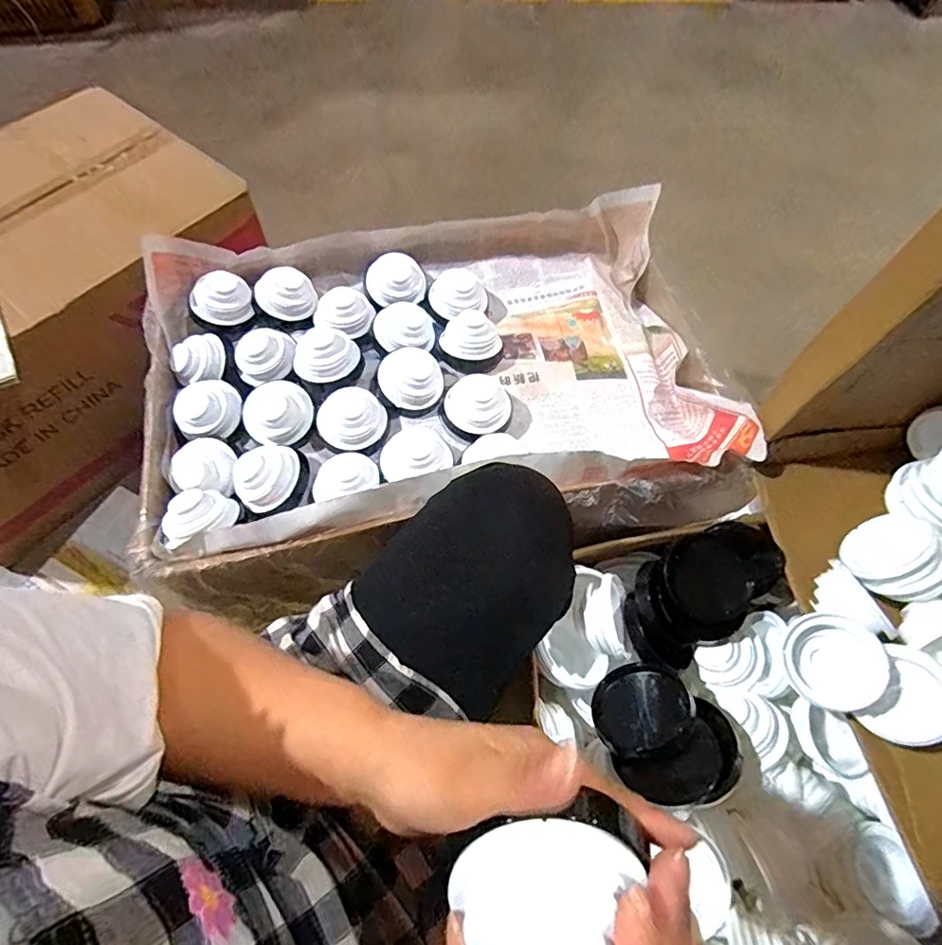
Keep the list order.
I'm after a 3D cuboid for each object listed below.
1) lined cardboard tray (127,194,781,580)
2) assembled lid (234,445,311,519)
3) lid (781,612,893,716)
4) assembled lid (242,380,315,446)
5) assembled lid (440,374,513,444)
[{"bbox_3d":[-0.043,-0.120,0.671,0.666,0.096,0.456,-9,63,-6],"label":"lined cardboard tray"},{"bbox_3d":[-0.227,0.007,0.618,0.077,0.034,0.079,1,63,-1],"label":"assembled lid"},{"bbox_3d":[0.324,0.169,0.479,0.079,0.028,0.076,-28,40,27],"label":"lid"},{"bbox_3d":[-0.232,-0.073,0.648,0.081,0.039,0.079,-29,67,-16],"label":"assembled lid"},{"bbox_3d":[0.006,-0.079,0.662,0.085,0.047,0.073,3,63,0],"label":"assembled lid"}]

